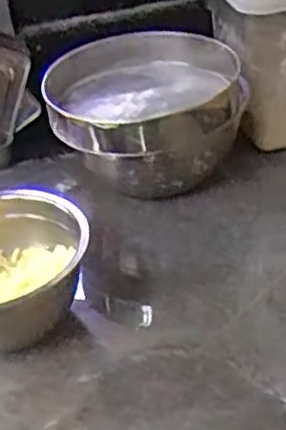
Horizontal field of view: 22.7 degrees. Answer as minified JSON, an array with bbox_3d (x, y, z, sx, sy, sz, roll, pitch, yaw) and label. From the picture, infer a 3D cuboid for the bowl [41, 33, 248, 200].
[{"bbox_3d":[0.000,-0.139,0.953,0.237,0.146,0.237,-5,35,3],"label":"bowl"}]

